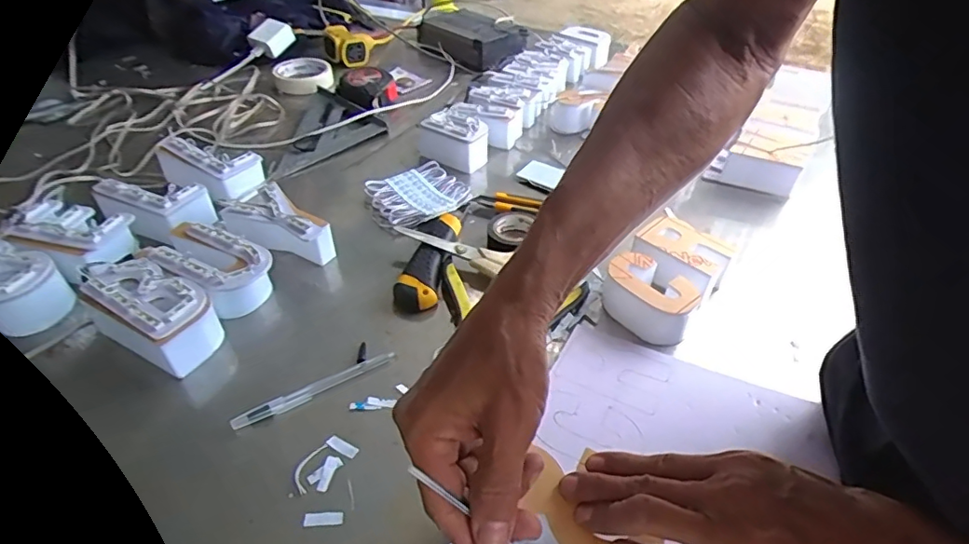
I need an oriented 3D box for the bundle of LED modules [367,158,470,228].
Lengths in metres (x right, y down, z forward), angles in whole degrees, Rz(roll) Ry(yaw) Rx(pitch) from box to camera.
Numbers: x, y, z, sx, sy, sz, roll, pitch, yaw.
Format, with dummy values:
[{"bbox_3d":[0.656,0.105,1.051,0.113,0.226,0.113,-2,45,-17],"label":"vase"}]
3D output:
[{"bbox_3d":[-0.074,-0.089,0.641,0.100,0.021,0.098,-24,45,-25],"label":"bundle of LED modules"}]

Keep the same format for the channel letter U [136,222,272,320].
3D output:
[{"bbox_3d":[-0.254,0.000,0.520,0.122,0.063,0.066,18,44,22],"label":"channel letter U"}]

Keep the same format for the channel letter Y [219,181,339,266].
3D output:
[{"bbox_3d":[-0.205,-0.053,0.568,0.118,0.056,0.071,24,46,10],"label":"channel letter Y"}]

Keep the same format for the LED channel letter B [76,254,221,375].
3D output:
[{"bbox_3d":[-0.286,0.035,0.479,0.129,0.060,0.062,20,44,23],"label":"LED channel letter B"}]

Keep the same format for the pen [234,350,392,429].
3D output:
[{"bbox_3d":[-0.135,0.094,0.442,0.131,0.011,0.009,-23,45,-24],"label":"pen"}]

